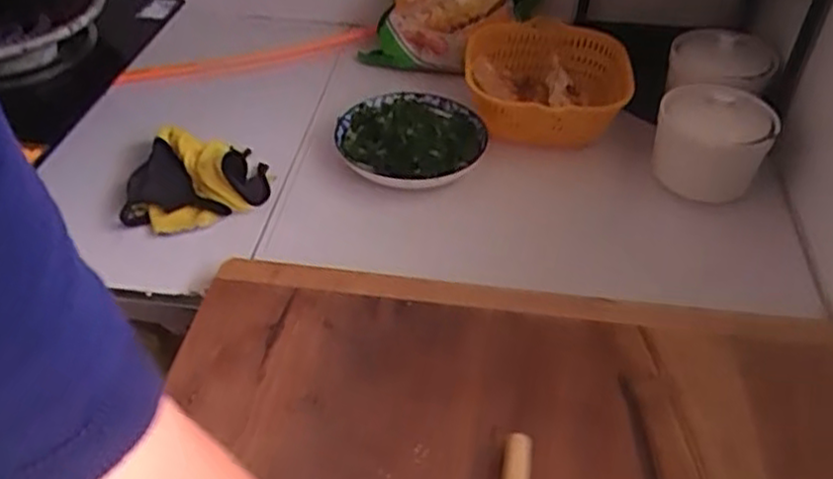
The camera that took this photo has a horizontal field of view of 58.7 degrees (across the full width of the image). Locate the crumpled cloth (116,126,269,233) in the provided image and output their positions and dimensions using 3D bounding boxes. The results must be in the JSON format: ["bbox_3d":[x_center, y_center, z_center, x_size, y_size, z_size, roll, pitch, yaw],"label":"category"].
[{"bbox_3d":[-0.241,-0.070,0.824,0.148,0.047,0.135,3,41,1],"label":"crumpled cloth"}]

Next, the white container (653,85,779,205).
[{"bbox_3d":[0.344,-0.114,0.864,0.124,0.108,0.111,22,45,22],"label":"white container"}]

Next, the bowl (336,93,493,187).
[{"bbox_3d":[0.002,-0.123,0.875,0.164,0.053,0.156,1,41,-1],"label":"bowl"}]

